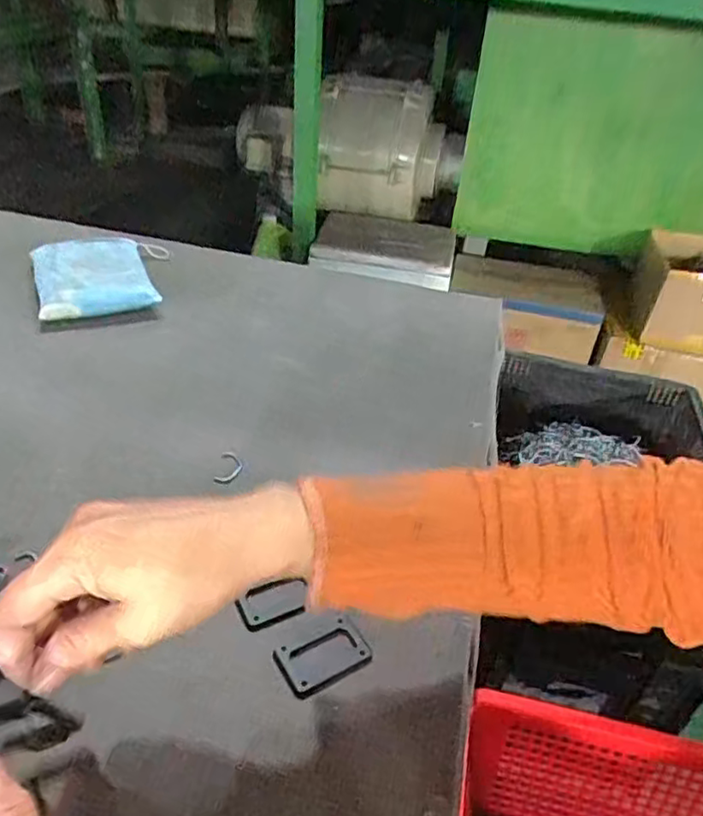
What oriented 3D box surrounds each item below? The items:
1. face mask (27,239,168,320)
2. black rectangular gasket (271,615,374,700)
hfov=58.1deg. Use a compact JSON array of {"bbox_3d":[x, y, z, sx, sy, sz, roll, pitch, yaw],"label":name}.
[{"bbox_3d":[-0.268,-0.150,0.691,0.140,0.031,0.165,-12,40,-21],"label":"face mask"},{"bbox_3d":[-0.017,0.144,0.370,0.050,0.004,0.034,-17,42,-27],"label":"black rectangular gasket"}]

